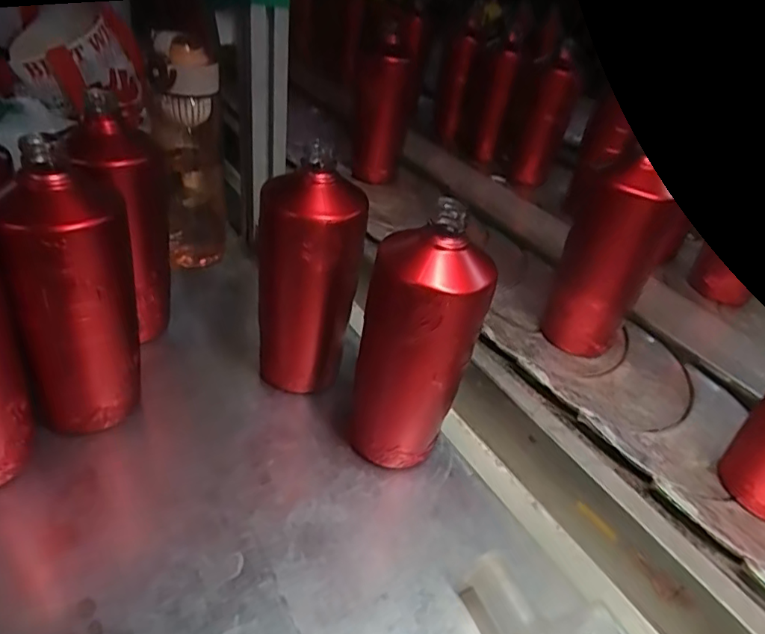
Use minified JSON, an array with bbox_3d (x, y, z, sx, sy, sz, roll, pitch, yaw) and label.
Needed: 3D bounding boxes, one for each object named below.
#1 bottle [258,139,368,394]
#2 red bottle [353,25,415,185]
[{"bbox_3d":[-0.063,-0.030,0.468,0.083,0.190,0.067,0,38,-8],"label":"bottle"},{"bbox_3d":[-0.003,-0.314,0.853,0.087,0.190,0.081,7,36,-1],"label":"red bottle"}]

